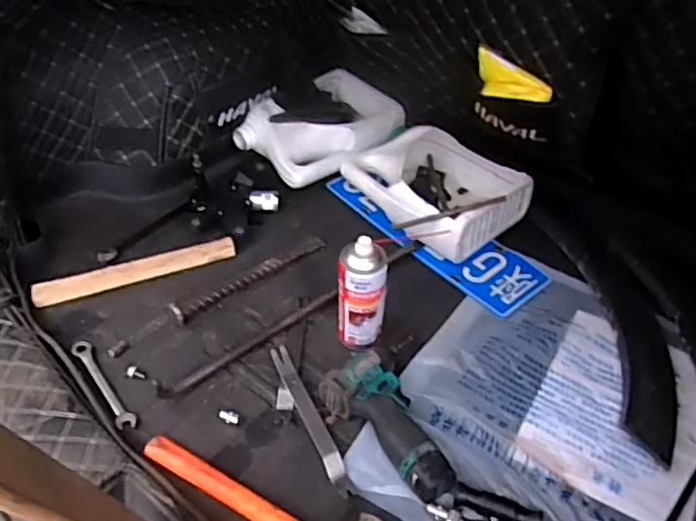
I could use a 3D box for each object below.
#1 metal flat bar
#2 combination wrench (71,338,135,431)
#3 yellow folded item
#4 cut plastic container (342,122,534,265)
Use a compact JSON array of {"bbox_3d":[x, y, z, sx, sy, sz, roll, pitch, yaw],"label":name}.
[{"bbox_3d":[-0.055,0.197,0.792,0.023,0.017,0.210,-16,45,-21],"label":"metal flat bar"},{"bbox_3d":[-0.337,0.163,0.813,0.026,0.011,0.173,-27,50,-30],"label":"combination wrench"},{"bbox_3d":[0.245,-0.268,0.892,0.124,0.061,0.020,29,48,26],"label":"yellow folded item"},{"bbox_3d":[0.153,-0.136,1.089,0.244,0.094,0.297,-29,50,-31],"label":"cut plastic container"}]

